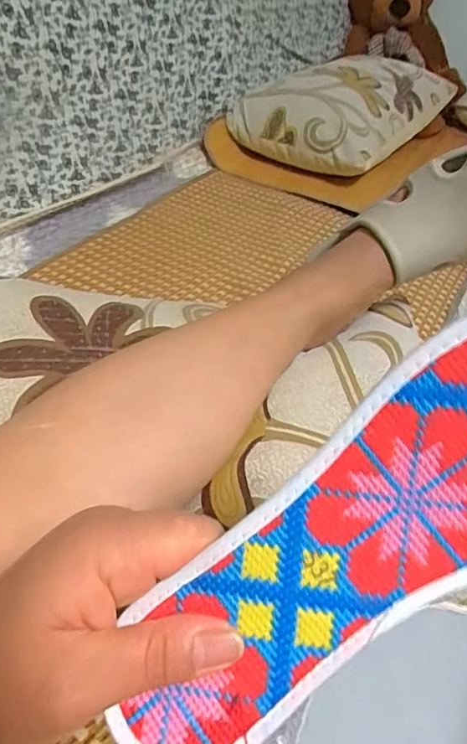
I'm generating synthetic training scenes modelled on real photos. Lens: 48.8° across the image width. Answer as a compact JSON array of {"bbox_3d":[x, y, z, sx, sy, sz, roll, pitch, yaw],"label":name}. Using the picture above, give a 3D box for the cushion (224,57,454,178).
[{"bbox_3d":[0.286,-0.668,1.300,0.330,0.164,0.603,28,46,21],"label":"cushion"}]

